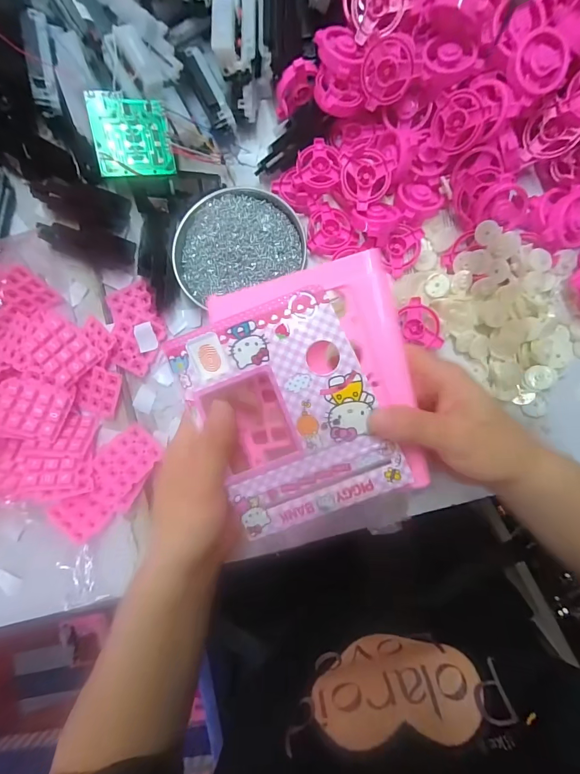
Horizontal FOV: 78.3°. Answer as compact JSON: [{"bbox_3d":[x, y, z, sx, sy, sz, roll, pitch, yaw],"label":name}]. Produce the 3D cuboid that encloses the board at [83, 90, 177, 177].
[{"bbox_3d":[-0.158,-0.252,0.356,0.071,0.004,0.073,-10,104,-13],"label":"board"}]

